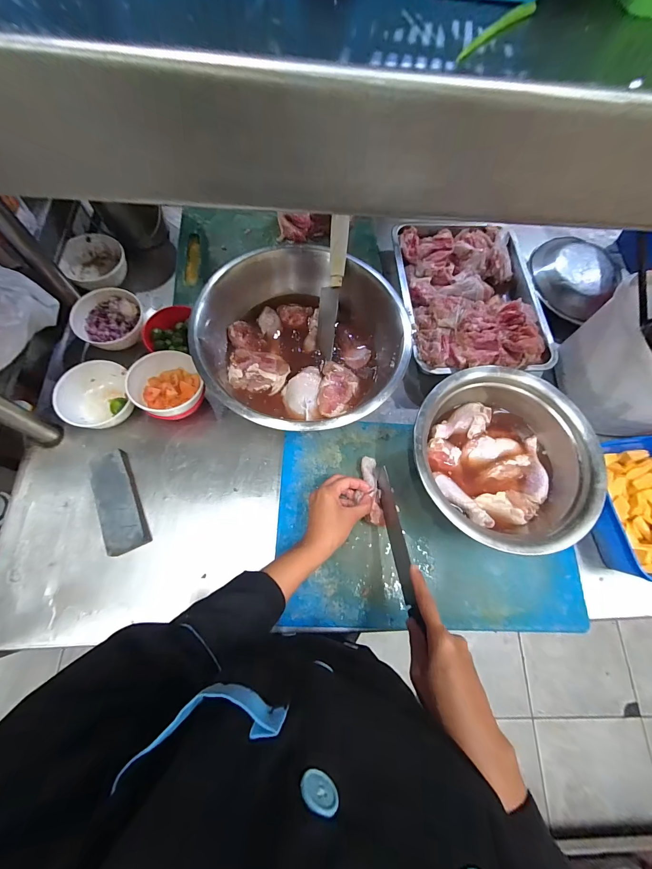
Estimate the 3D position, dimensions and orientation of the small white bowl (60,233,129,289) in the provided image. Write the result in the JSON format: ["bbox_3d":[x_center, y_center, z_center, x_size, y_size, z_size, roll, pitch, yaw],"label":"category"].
[{"bbox_3d":[-0.419,-0.311,0.607,0.103,0.051,0.096,2,69,-4],"label":"small white bowl"}]

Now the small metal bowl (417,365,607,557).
[{"bbox_3d":[0.247,0.036,0.486,0.245,0.092,0.247,2,69,-4],"label":"small metal bowl"}]

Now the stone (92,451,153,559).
[{"bbox_3d":[-0.300,0.095,0.480,0.050,0.031,0.145,-22,72,-12],"label":"stone"}]

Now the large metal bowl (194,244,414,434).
[{"bbox_3d":[-0.034,-0.127,0.520,0.298,0.112,0.277,2,69,-4],"label":"large metal bowl"}]

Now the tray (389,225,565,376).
[{"bbox_3d":[0.274,-0.268,0.630,0.263,0.071,0.340,-2,69,-6],"label":"tray"}]

